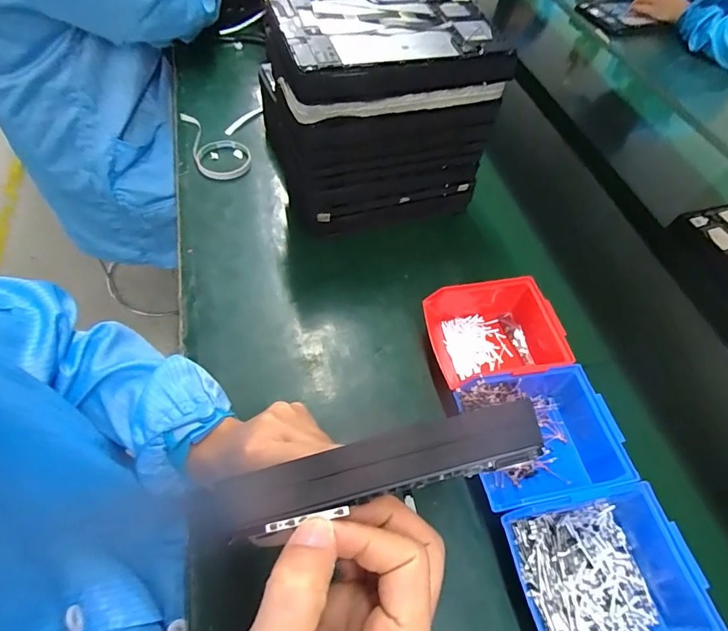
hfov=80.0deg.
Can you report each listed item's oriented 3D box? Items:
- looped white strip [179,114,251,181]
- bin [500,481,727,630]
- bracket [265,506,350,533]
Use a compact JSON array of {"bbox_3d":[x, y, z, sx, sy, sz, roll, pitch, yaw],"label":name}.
[{"bbox_3d":[-0.235,-0.278,0.692,0.081,0.011,0.170,-16,60,-18],"label":"looped white strip"},{"bbox_3d":[0.207,0.222,0.371,0.150,0.062,0.126,-7,56,-11],"label":"bin"},{"bbox_3d":[-0.026,0.091,0.194,0.037,0.004,0.004,-15,58,1],"label":"bracket"}]

